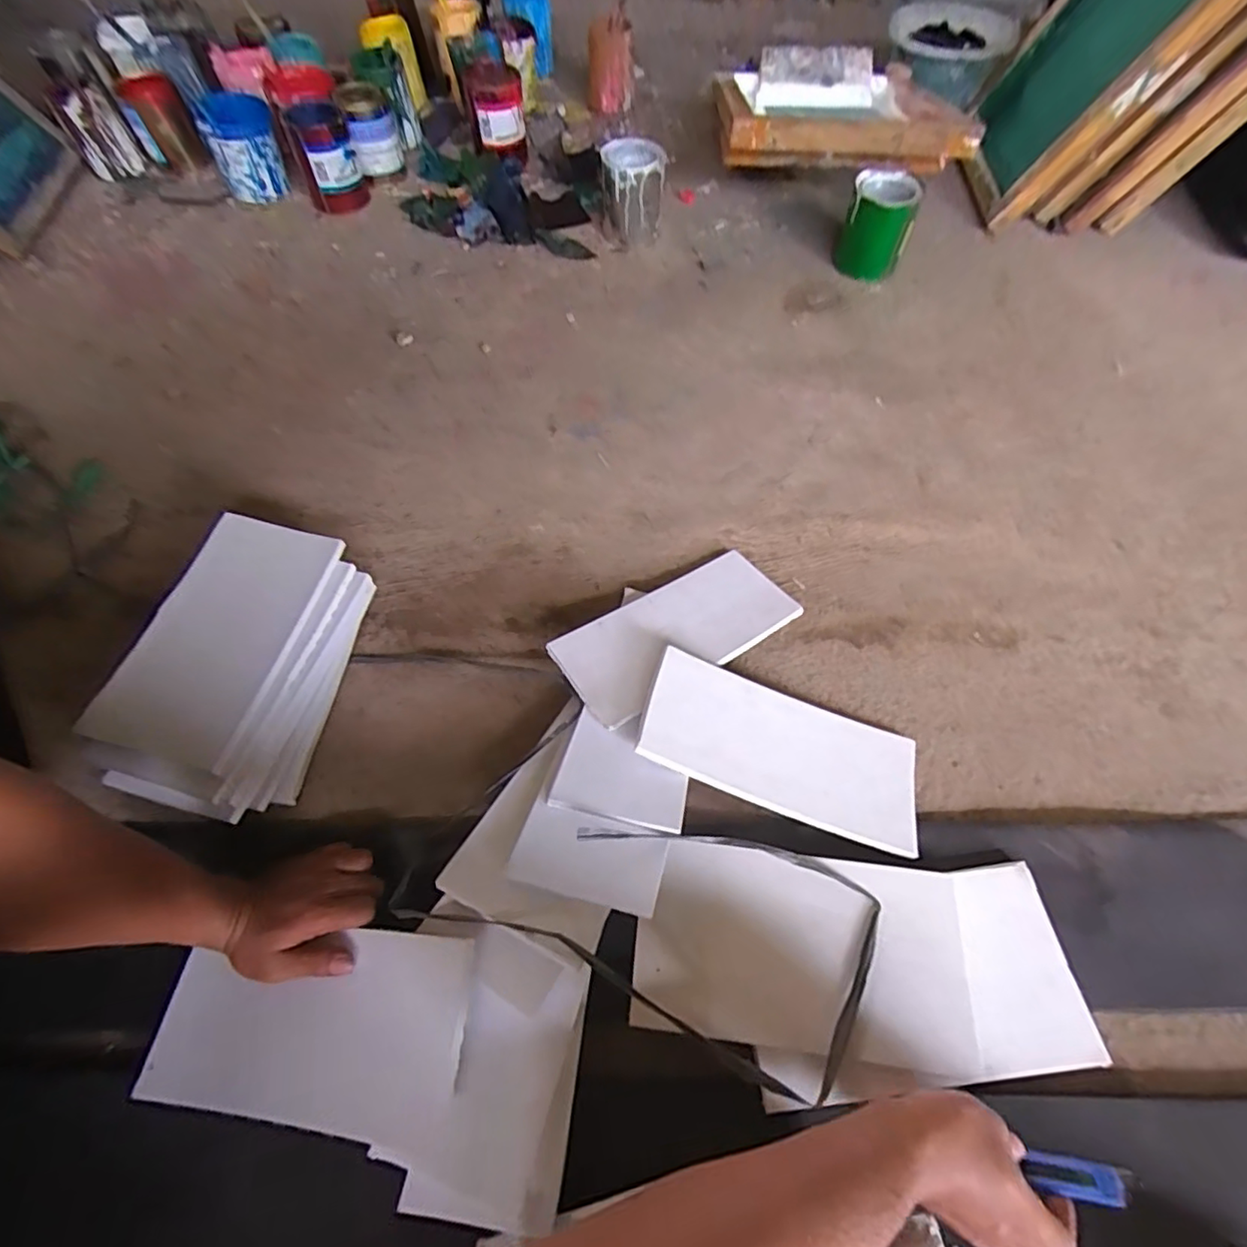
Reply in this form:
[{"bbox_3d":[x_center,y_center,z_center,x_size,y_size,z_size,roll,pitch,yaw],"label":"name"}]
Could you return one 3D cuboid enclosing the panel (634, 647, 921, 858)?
[{"bbox_3d":[0.158,0.127,0.600,0.283,0.027,0.127,22,63,-2],"label":"panel"}]

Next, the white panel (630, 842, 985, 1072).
[{"bbox_3d":[0.155,0.283,0.514,0.278,0.020,0.148,5,62,3],"label":"white panel"}]

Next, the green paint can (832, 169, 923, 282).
[{"bbox_3d":[0.423,-0.662,0.998,0.111,0.146,0.104,-1,61,1],"label":"green paint can"}]

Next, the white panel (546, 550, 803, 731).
[{"bbox_3d":[0.062,0.005,0.670,0.281,0.019,0.124,-30,60,-23],"label":"white panel"}]

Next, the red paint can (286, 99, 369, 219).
[{"bbox_3d":[-0.522,-0.815,1.038,0.101,0.135,0.105,-20,63,-10],"label":"red paint can"}]

